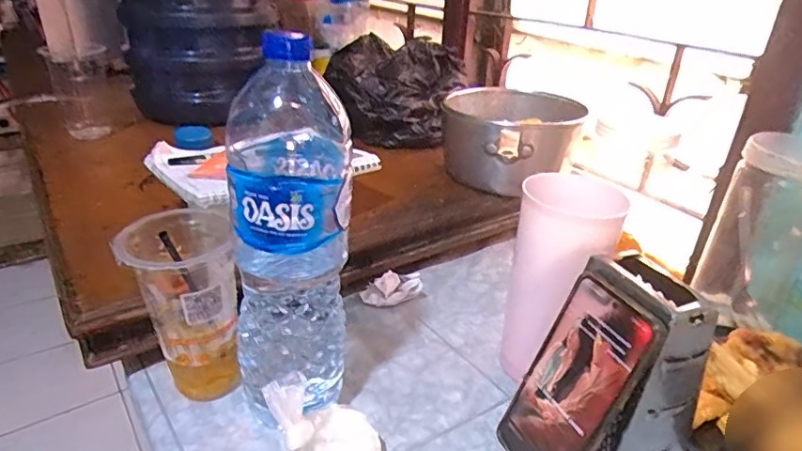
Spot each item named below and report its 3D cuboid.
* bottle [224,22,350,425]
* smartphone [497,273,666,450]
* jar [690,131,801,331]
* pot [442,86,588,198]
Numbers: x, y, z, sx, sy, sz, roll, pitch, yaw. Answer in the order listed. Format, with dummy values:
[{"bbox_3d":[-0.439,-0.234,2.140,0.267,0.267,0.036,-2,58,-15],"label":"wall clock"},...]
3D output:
[{"bbox_3d":[-0.084,0.010,0.400,0.086,0.273,0.088,-8,29,-19],"label":"bottle"},{"bbox_3d":[0.130,0.123,0.400,0.016,0.164,0.080,12,21,-29],"label":"smartphone"},{"bbox_3d":[0.392,0.007,0.569,0.088,0.192,0.084,2,28,-1],"label":"jar"},{"bbox_3d":[0.139,-0.114,0.715,0.181,0.091,0.189,2,28,-1],"label":"pot"}]

